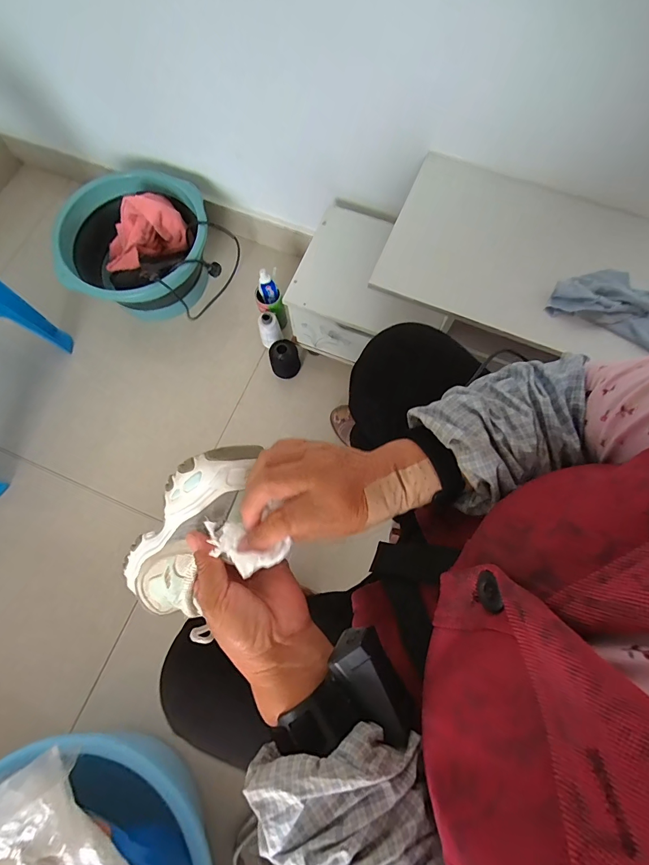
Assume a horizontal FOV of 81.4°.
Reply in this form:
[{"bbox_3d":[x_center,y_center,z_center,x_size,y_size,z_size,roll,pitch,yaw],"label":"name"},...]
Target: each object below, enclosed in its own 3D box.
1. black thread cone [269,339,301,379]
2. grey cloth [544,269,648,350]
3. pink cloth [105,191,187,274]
[{"bbox_3d":[-0.099,-0.181,0.945,0.071,0.106,0.062,-18,75,-4],"label":"black thread cone"},{"bbox_3d":[0.458,-0.203,0.584,0.195,0.028,0.113,24,77,7],"label":"grey cloth"},{"bbox_3d":[-0.463,-0.499,0.952,0.219,0.135,0.119,-30,76,-7],"label":"pink cloth"}]

